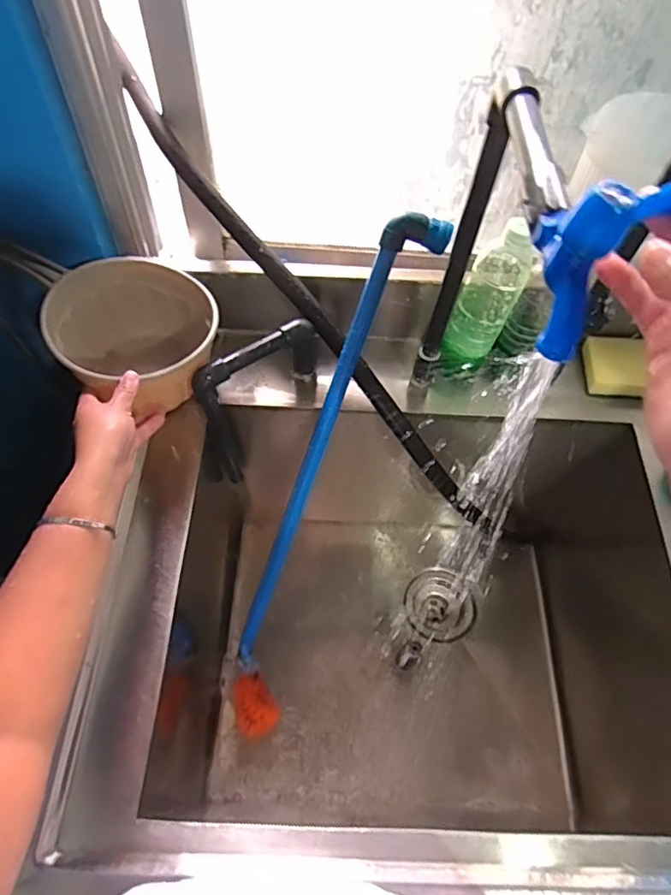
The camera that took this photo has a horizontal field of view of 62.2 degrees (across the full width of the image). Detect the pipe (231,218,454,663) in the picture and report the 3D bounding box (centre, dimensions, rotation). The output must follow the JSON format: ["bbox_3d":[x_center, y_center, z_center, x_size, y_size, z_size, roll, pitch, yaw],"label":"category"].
[{"bbox_3d":[-0.024,0.047,0.703,0.070,0.668,0.027,28,25,13],"label":"pipe"}]

